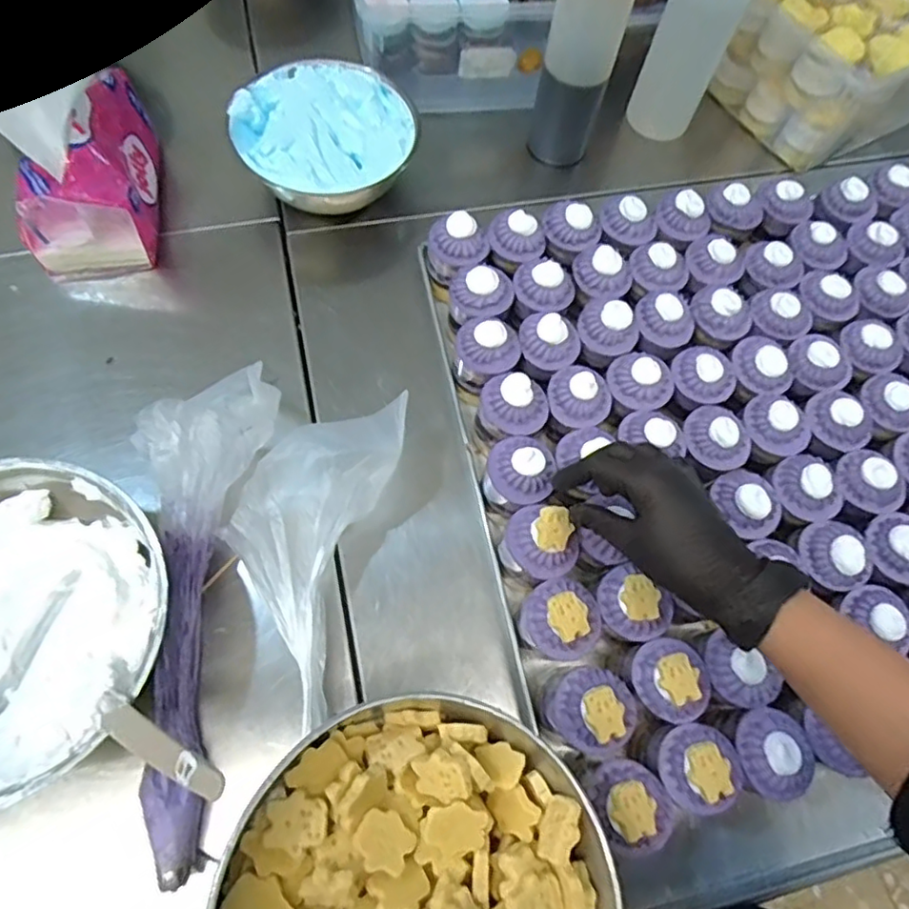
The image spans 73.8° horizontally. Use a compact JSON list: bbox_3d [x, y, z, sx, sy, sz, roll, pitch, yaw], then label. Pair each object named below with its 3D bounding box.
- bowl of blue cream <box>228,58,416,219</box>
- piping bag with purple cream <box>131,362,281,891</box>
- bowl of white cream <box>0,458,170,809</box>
[{"bbox_3d":[-0.132,-0.318,0.647,0.180,0.100,0.177,2,60,-3],"label":"bowl of blue cream"},{"bbox_3d":[-0.201,0.102,0.475,0.095,0.070,0.395,0,72,-4],"label":"piping bag with purple cream"},{"bbox_3d":[-0.319,0.129,0.441,0.218,0.105,0.215,2,60,-3],"label":"bowl of white cream"}]

